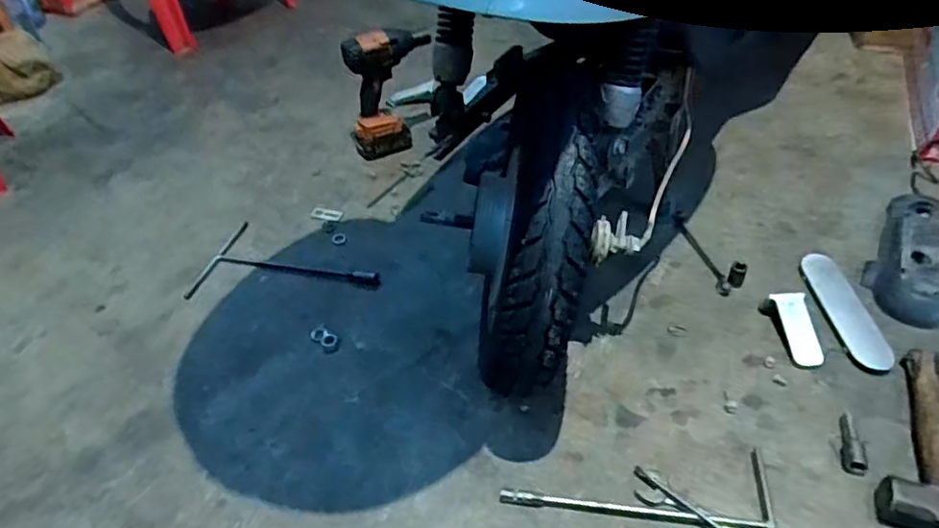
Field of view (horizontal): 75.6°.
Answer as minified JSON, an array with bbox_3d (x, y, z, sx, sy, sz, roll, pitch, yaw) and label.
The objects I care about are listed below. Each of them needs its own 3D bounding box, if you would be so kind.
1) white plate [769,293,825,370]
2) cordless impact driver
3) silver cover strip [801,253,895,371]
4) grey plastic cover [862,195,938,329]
[{"bbox_3d":[0.466,0.090,0.857,0.047,0.017,0.115,-2,58,3],"label":"white plate"},{"bbox_3d":[-0.169,-0.343,1.255,0.167,0.253,0.065,-13,42,-9],"label":"cordless impact driver"},{"bbox_3d":[0.550,0.064,0.887,0.058,0.017,0.209,-4,41,1],"label":"silver cover strip"},{"bbox_3d":[0.698,-0.017,0.957,0.105,0.033,0.290,18,46,24],"label":"grey plastic cover"}]

